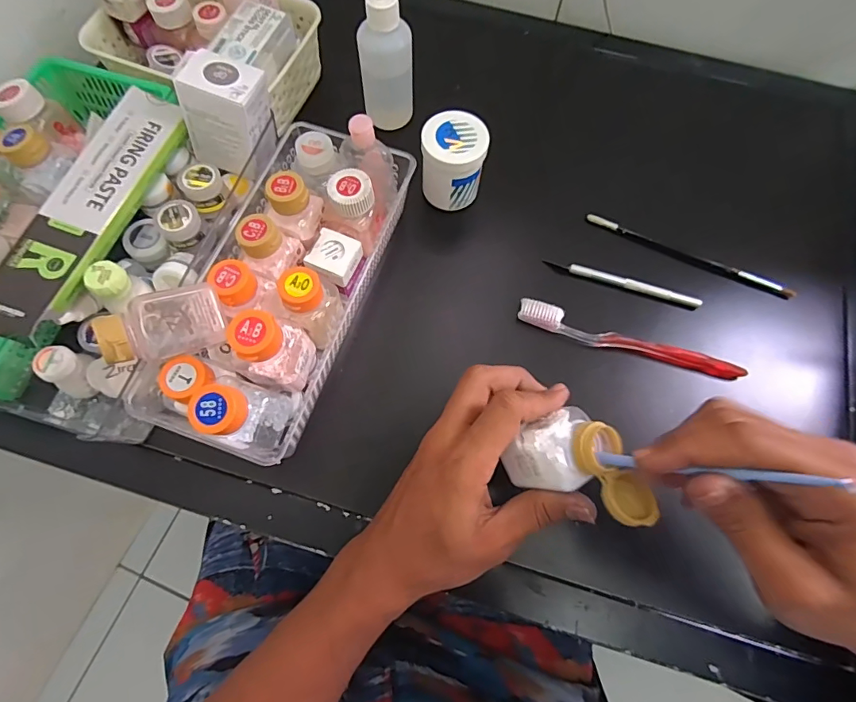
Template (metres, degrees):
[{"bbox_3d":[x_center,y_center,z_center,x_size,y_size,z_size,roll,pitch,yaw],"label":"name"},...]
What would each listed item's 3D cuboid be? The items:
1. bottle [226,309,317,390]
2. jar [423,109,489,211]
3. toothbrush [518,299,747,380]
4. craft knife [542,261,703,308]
[{"bbox_3d":[-0.103,0.000,0.309,0.039,0.062,0.039,2,70,-1],"label":"bottle"},{"bbox_3d":[0.022,-0.168,0.411,0.054,0.064,0.050,1,70,-2],"label":"jar"},{"bbox_3d":[0.169,-0.005,0.391,0.188,0.015,0.021,19,70,5],"label":"toothbrush"},{"bbox_3d":[0.174,-0.062,0.413,0.136,0.012,0.008,18,70,5],"label":"craft knife"}]

